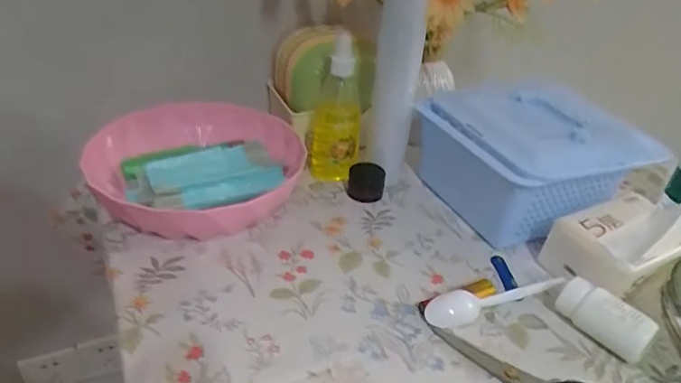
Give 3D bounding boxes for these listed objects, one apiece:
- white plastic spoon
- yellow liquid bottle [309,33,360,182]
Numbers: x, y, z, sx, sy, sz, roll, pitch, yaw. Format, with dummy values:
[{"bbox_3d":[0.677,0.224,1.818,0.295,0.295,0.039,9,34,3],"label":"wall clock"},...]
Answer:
[{"bbox_3d":[0.147,0.100,0.484,0.148,0.016,0.028,-12,37,-23],"label":"white plastic spoon"},{"bbox_3d":[-0.004,-0.090,0.598,0.060,0.173,0.045,3,34,-3],"label":"yellow liquid bottle"}]

